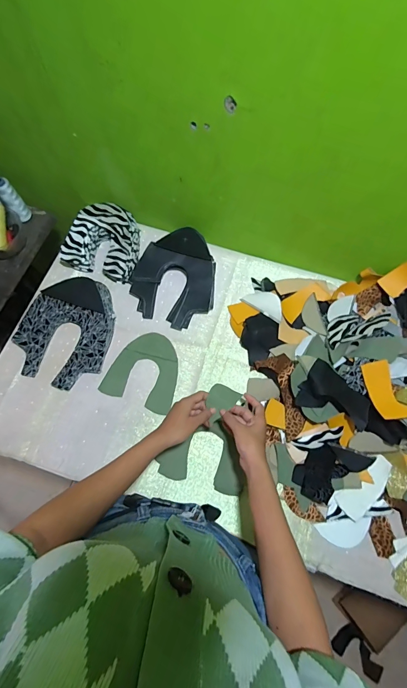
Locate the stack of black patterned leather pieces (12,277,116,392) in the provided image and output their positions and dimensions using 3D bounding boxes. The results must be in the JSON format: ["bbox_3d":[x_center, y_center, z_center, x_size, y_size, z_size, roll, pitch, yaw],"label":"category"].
[{"bbox_3d":[-0.296,-0.036,0.701,0.191,0.059,0.249,14,70,4],"label":"stack of black patterned leather pieces"}]

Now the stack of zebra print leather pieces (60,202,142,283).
[{"bbox_3d":[-0.233,-0.247,0.763,0.168,0.066,0.162,15,70,4],"label":"stack of zebra print leather pieces"}]

